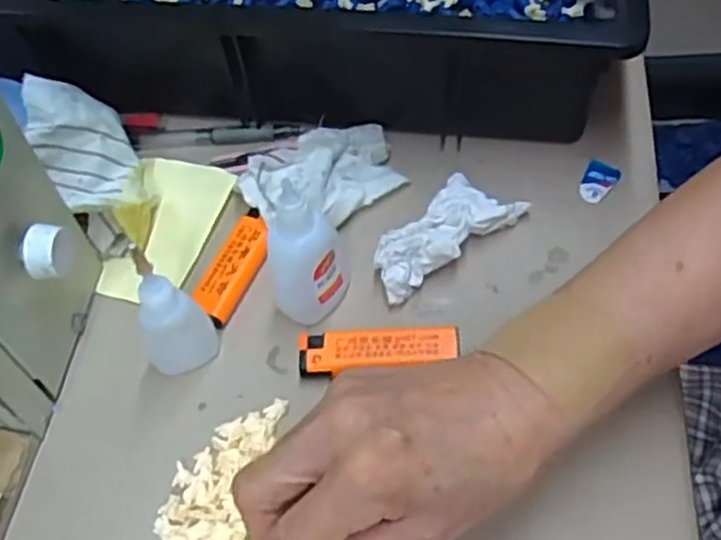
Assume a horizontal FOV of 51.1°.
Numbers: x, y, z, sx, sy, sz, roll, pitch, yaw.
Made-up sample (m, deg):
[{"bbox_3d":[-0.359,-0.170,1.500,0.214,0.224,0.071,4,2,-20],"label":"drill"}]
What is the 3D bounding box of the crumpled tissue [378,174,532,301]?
[{"bbox_3d":[0.045,-0.021,0.421,0.094,0.022,0.038,-36,60,-18],"label":"crumpled tissue"}]

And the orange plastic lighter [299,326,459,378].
[{"bbox_3d":[0.009,0.042,0.385,0.079,0.014,0.022,-4,55,3],"label":"orange plastic lighter"}]

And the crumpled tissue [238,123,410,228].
[{"bbox_3d":[-0.021,-0.057,0.445,0.094,0.022,0.058,-25,57,-12],"label":"crumpled tissue"}]

